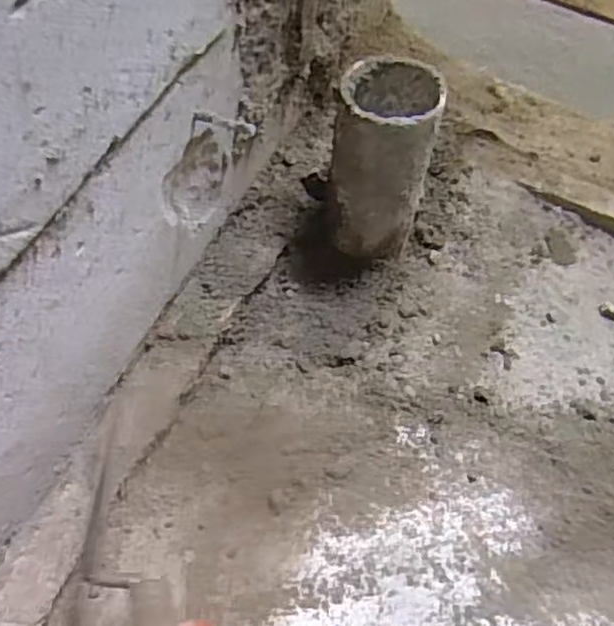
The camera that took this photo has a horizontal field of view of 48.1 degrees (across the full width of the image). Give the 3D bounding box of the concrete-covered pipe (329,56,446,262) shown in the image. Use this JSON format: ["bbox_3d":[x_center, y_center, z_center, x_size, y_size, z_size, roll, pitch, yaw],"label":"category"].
[{"bbox_3d":[0.068,-0.134,0.649,0.087,0.182,0.097,8,57,-1],"label":"concrete-covered pipe"}]

